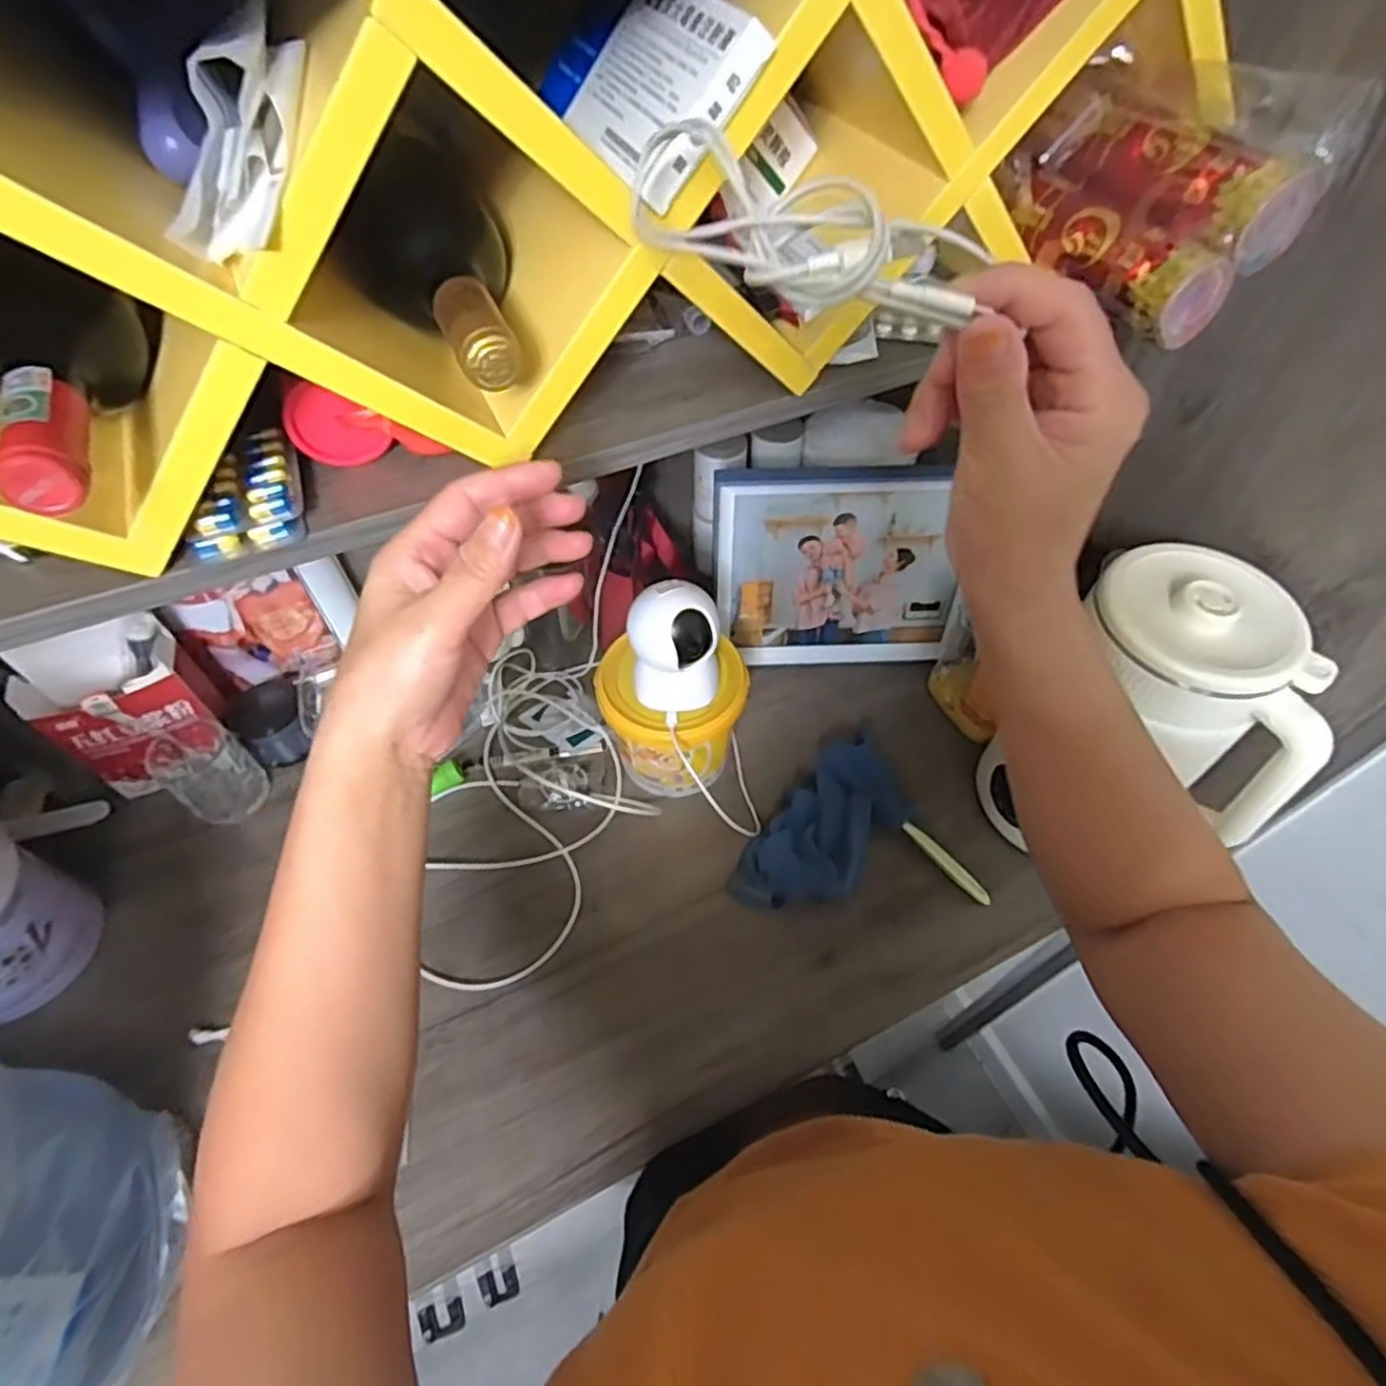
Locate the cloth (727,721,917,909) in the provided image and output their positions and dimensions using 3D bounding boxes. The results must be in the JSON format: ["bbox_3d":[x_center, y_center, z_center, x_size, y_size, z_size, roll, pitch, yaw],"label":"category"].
[{"bbox_3d":[0.129,0.119,0.670,0.099,0.038,0.204,32,59,21],"label":"cloth"}]

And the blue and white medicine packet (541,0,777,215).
[{"bbox_3d":[-0.022,-0.291,0.341,0.013,0.074,0.139,12,40,-49],"label":"blue and white medicine packet"}]

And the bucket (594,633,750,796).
[{"bbox_3d":[-0.021,0.023,0.690,0.121,0.129,0.113,0,53,0],"label":"bucket"}]

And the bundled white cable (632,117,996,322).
[{"bbox_3d":[0.031,-0.159,0.248,0.138,0.032,0.032,37,61,25],"label":"bundled white cable"}]

